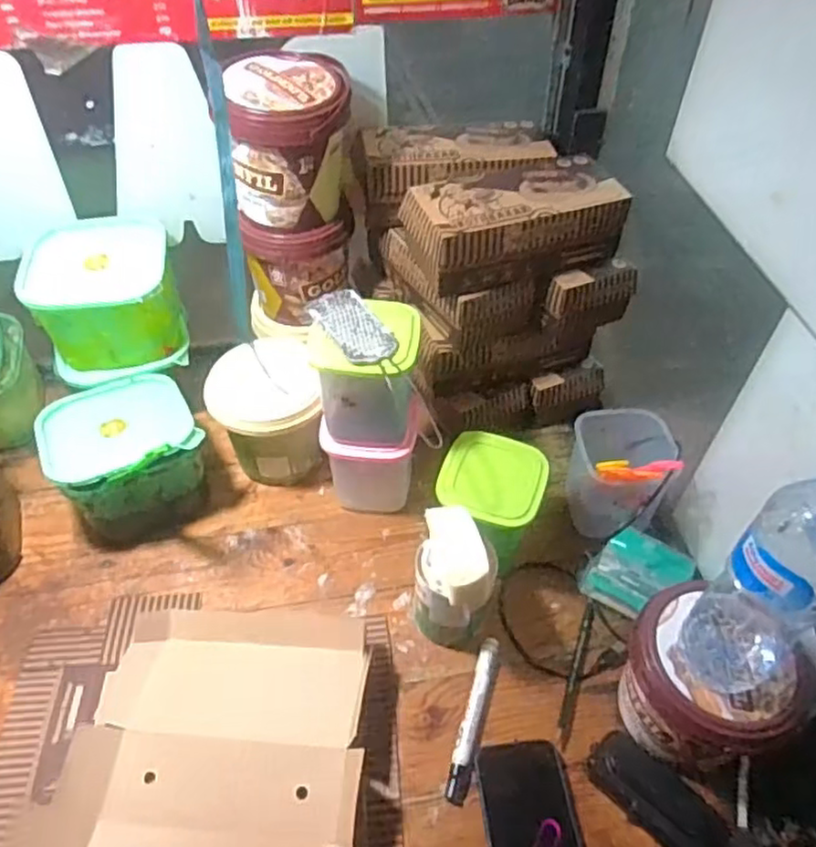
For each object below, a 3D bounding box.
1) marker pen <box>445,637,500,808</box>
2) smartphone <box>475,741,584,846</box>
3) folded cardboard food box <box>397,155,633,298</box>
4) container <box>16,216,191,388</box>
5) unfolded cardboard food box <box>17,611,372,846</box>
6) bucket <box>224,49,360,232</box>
[{"bbox_3d":[0.060,0.262,0.602,0.018,0.016,0.145,15,50,10],"label":"marker pen"},{"bbox_3d":[0.104,0.336,0.539,0.074,0.013,0.143,-5,49,-7],"label":"smartphone"},{"bbox_3d":[0.109,-0.206,0.679,0.206,0.078,0.089,-14,51,-15],"label":"folded cardboard food box"},{"bbox_3d":[-0.340,-0.144,0.759,0.148,0.110,0.164,-11,50,-12],"label":"container"},{"bbox_3d":[-0.172,0.311,0.561,0.259,0.066,0.341,6,49,2],"label":"unfolded cardboard food box"},{"bbox_3d":[-0.114,-0.278,0.677,0.111,0.139,0.139,-3,49,-5],"label":"bucket"}]

